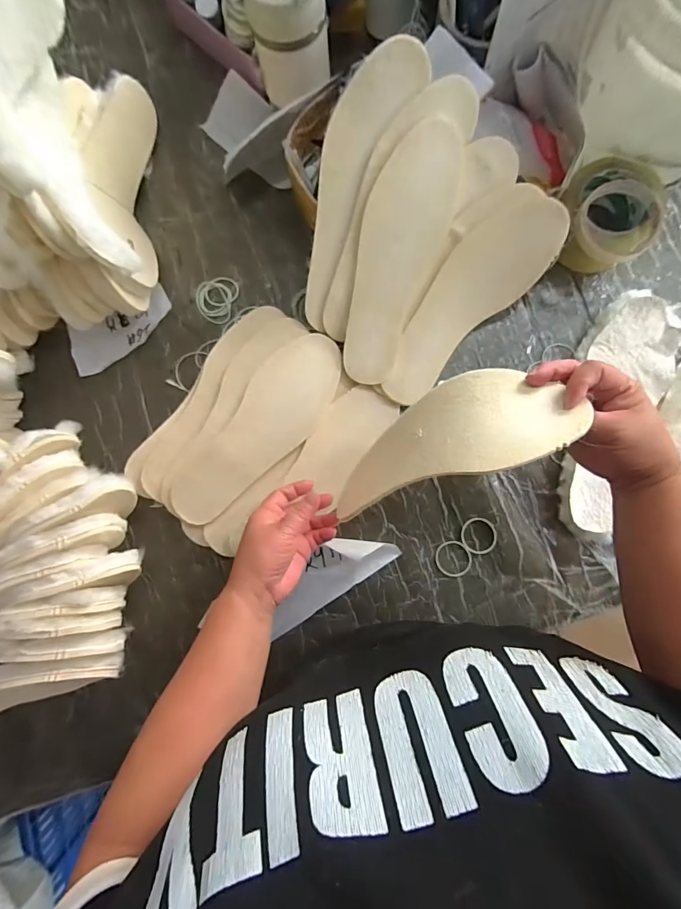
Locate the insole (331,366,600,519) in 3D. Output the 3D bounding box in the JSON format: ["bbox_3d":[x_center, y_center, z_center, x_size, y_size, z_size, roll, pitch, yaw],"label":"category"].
[{"bbox_3d":[0.087,-0.012,0.391,0.234,0.046,0.088,-24,82,26],"label":"insole"}]

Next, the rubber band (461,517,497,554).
[{"bbox_3d":[0.167,0.098,0.506,0.040,0.004,0.043,0,84,4],"label":"rubber band"}]

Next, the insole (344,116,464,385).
[{"bbox_3d":[0.059,-0.214,0.471,0.093,0.019,0.263,15,113,-14],"label":"insole"}]

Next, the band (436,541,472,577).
[{"bbox_3d":[0.136,0.125,0.505,0.043,0.004,0.042,0,84,4],"label":"band"}]

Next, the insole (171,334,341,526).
[{"bbox_3d":[-0.095,-0.028,0.511,0.092,0.006,0.266,37,89,-6],"label":"insole"}]

